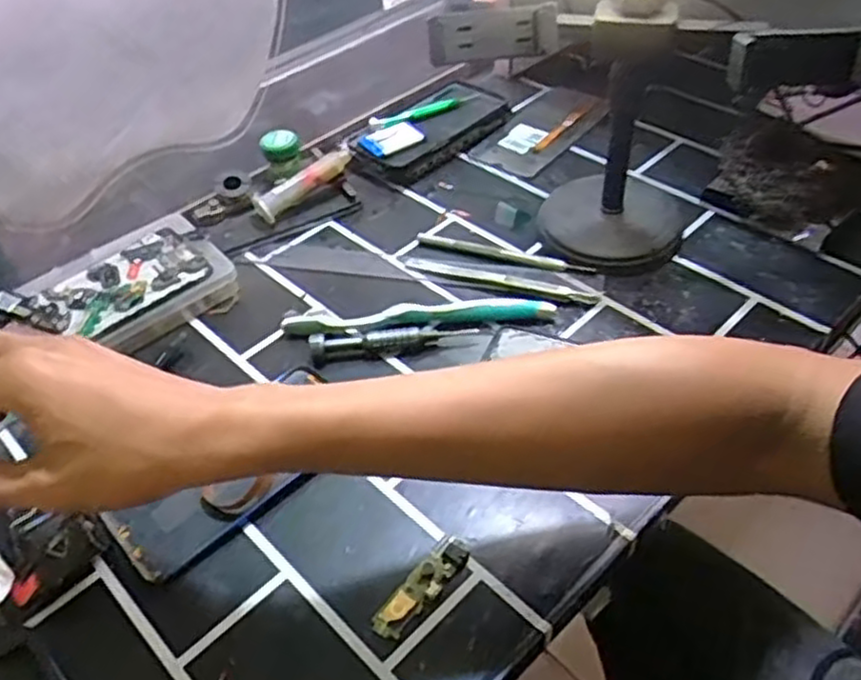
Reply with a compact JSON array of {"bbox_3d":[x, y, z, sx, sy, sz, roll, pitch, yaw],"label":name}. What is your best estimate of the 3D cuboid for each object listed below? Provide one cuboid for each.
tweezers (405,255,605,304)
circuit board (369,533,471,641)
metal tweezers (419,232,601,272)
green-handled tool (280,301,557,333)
[{"bbox_3d":[0.050,-0.044,0.547,0.147,0.006,0.021,14,49,18],"label":"tweezers"},{"bbox_3d":[-0.004,0.127,0.390,0.019,0.006,0.064,29,55,29],"label":"circuit board"},{"bbox_3d":[0.055,-0.066,0.565,0.135,0.006,0.016,14,49,18],"label":"metal tweezers"},{"bbox_3d":[-0.009,-0.017,0.519,0.184,0.010,0.019,-3,45,3],"label":"green-handled tool"}]

